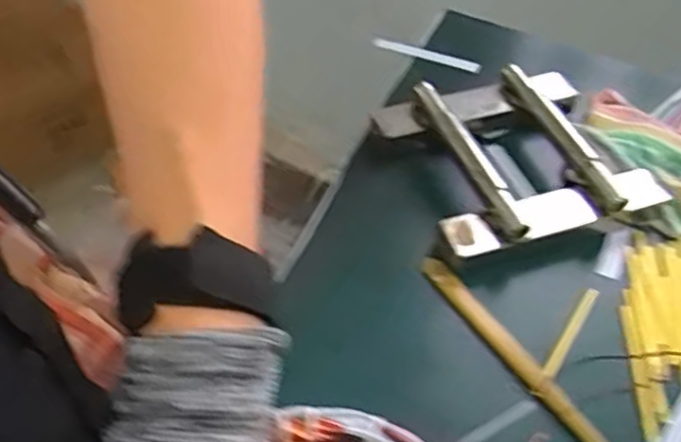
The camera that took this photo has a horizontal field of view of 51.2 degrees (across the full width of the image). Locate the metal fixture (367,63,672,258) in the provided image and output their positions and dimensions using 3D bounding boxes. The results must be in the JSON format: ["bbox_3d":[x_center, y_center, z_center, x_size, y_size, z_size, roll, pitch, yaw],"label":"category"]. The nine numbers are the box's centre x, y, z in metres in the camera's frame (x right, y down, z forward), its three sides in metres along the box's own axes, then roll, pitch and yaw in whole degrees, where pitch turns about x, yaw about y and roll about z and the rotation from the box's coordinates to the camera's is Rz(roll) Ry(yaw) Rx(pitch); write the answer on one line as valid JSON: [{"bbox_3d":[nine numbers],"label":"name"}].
[{"bbox_3d":[0.149,-0.060,0.622,0.199,0.052,0.186,-13,51,-16],"label":"metal fixture"}]

